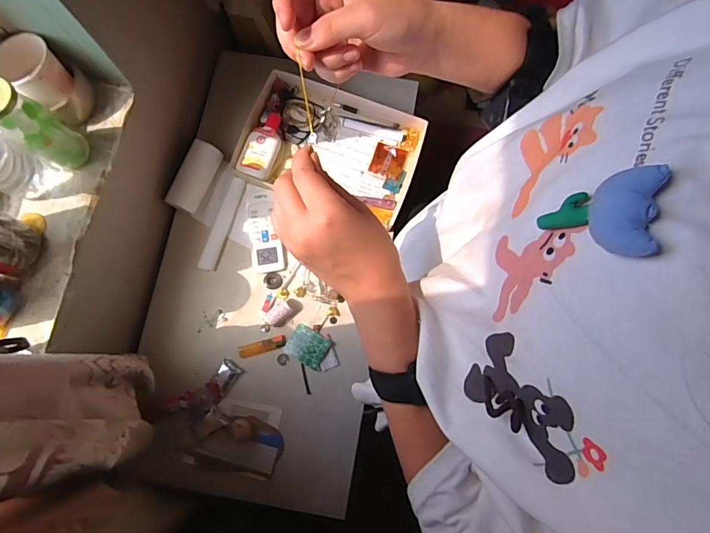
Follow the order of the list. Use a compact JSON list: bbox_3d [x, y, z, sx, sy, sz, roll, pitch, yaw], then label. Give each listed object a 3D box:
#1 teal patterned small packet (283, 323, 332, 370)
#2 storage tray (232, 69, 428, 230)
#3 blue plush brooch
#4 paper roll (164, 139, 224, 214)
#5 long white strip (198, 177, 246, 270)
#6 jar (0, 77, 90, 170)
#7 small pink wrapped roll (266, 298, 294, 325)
[{"bbox_3d":[-0.082,0.137,0.723,0.070,0.008,0.056,28,80,5],"label":"teal patterned small packet"},{"bbox_3d":[-0.040,-0.220,0.771,0.311,0.045,0.226,18,79,4],"label":"storage tray"},{"bbox_3d":[0.126,-0.028,0.224,0.009,0.065,0.044,14,84,-23],"label":"blue plush brooch"},{"bbox_3d":[-0.285,-0.158,0.750,0.063,0.039,0.126,22,79,4],"label":"paper roll"},{"bbox_3d":[-0.240,-0.079,0.764,0.031,0.010,0.175,16,79,3],"label":"long white strip"},{"bbox_3d":[-0.385,-0.168,0.509,0.045,0.131,0.052,42,82,8],"label":"jar"},{"bbox_3d":[-0.130,0.078,0.715,0.033,0.029,0.045,41,81,8],"label":"small pink wrapped roll"}]

